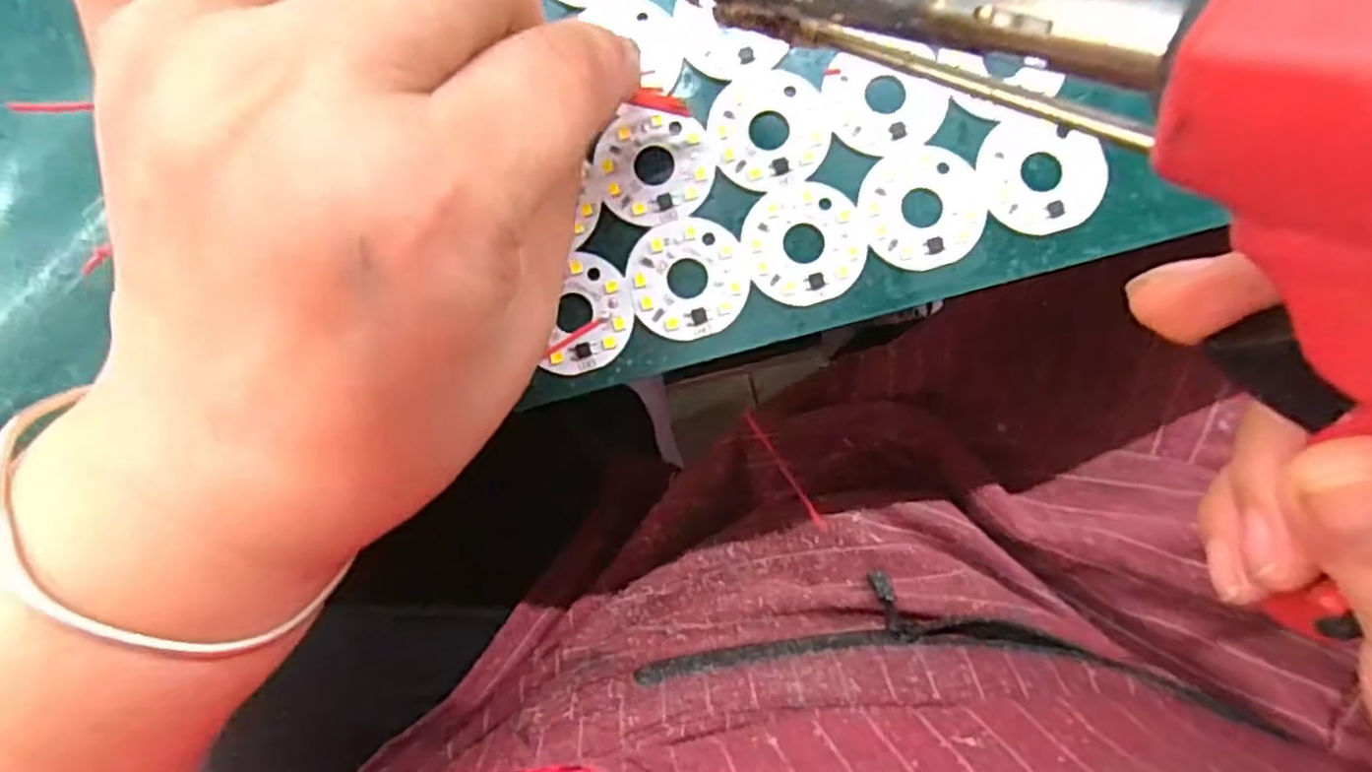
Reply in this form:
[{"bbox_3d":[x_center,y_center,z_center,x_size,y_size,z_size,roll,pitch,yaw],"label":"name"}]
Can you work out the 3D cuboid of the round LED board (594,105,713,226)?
[{"bbox_3d":[-0.008,-0.057,0.192,0.029,0.004,0.030,0,87,4],"label":"round LED board"}]

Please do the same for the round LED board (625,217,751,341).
[{"bbox_3d":[0.000,-0.028,0.190,0.030,0.004,0.030,-6,87,4],"label":"round LED board"}]

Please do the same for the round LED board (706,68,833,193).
[{"bbox_3d":[0.021,-0.066,0.191,0.030,0.004,0.031,0,87,4],"label":"round LED board"}]

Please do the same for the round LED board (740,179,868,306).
[{"bbox_3d":[0.030,-0.037,0.188,0.030,0.004,0.031,0,87,4],"label":"round LED board"}]

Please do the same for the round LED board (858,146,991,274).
[{"bbox_3d":[0.059,-0.045,0.187,0.030,0.004,0.030,0,87,4],"label":"round LED board"}]

